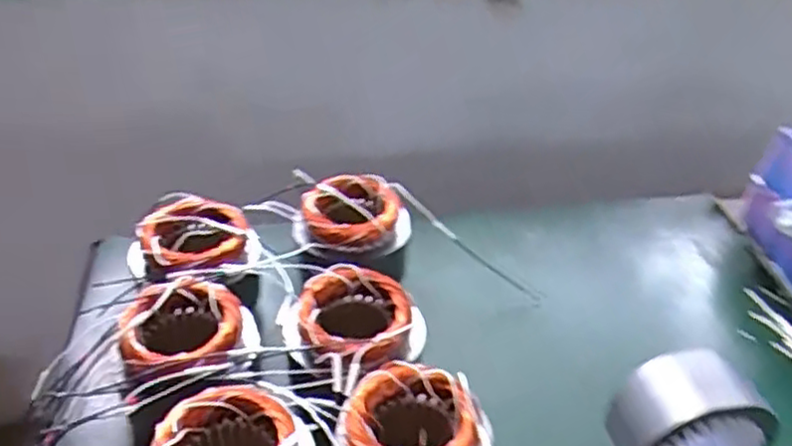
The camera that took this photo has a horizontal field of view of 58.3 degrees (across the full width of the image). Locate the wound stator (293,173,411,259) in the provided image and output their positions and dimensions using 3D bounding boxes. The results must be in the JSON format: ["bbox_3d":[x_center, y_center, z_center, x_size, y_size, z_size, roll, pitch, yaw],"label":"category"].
[{"bbox_3d":[-0.061,-0.004,0.951,0.147,0.078,0.115,-11,39,-18],"label":"wound stator"}]

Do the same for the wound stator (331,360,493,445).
[{"bbox_3d":[0.015,0.213,0.688,0.146,0.095,0.135,3,37,0],"label":"wound stator"}]

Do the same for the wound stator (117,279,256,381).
[{"bbox_3d":[-0.222,0.130,0.770,0.136,0.090,0.132,-9,38,-16],"label":"wound stator"}]

